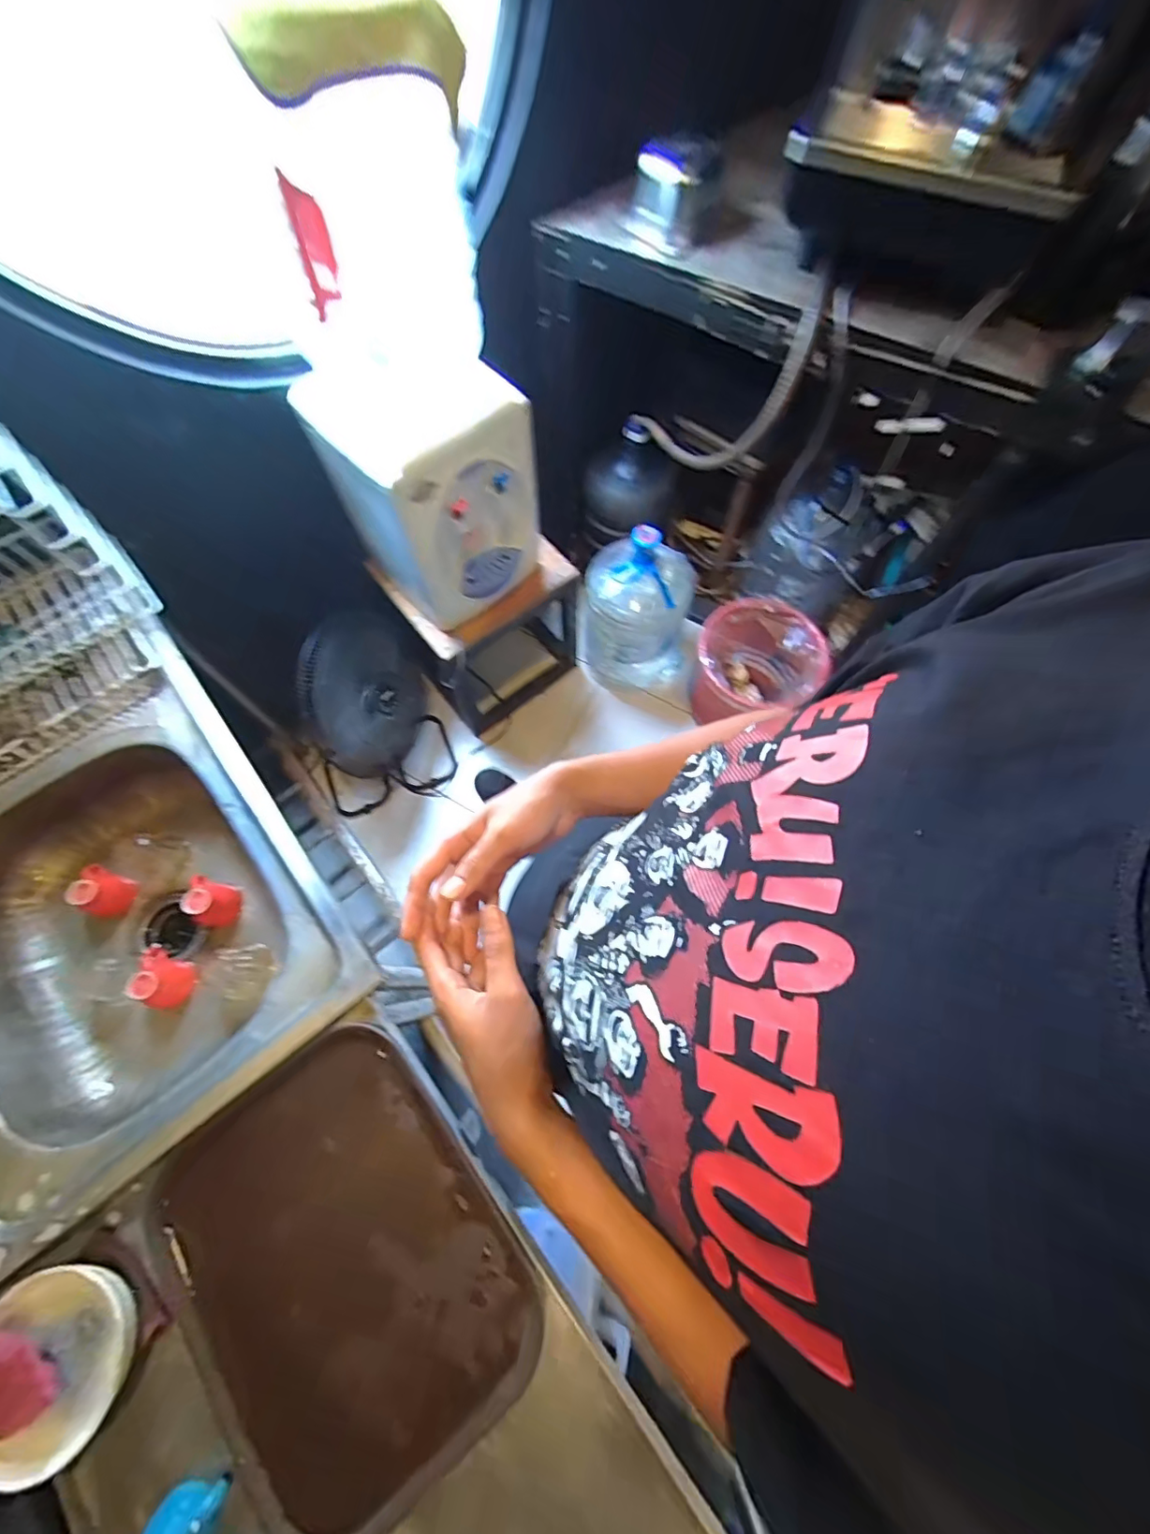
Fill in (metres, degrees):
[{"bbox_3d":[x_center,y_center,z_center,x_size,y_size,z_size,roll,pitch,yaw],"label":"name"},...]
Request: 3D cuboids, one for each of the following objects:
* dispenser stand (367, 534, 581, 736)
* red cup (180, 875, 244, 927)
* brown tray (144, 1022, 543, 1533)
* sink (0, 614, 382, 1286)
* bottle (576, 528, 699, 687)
[{"bbox_3d":[-0.239,-0.415,1.524,0.433,0.487,0.330,-36,73,-13],"label":"dispenser stand"},{"bbox_3d":[-0.543,0.201,0.799,0.080,0.063,0.068,6,69,2],"label":"red cup"},{"bbox_3d":[-0.250,0.526,0.564,0.312,0.030,0.392,-38,73,-14],"label":"brown tray"},{"bbox_3d":[-0.610,0.219,0.728,0.495,0.221,0.563,-38,73,-13],"label":"sink"},{"bbox_3d":[0.173,-0.456,1.525,0.310,0.459,0.259,2,69,1],"label":"bottle"}]

